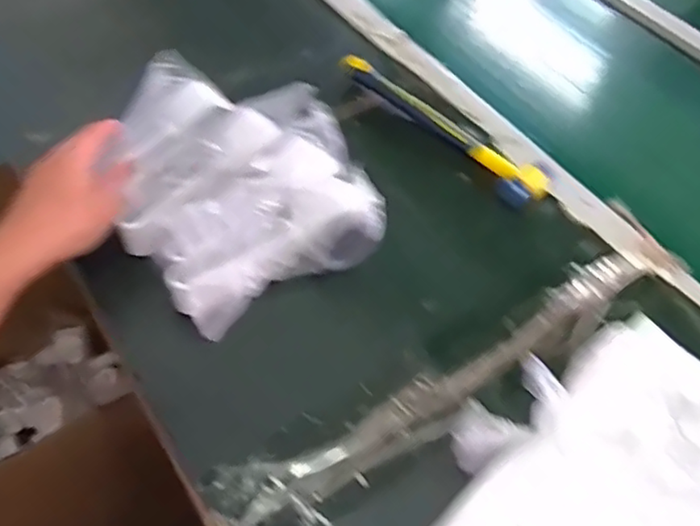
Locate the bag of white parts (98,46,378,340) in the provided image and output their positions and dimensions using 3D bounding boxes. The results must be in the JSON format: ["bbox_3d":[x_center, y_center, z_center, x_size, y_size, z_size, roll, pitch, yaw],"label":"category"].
[{"bbox_3d":[-0.111,-0.080,0.544,0.190,0.070,0.238,-26,58,-23],"label":"bag of white parts"}]

